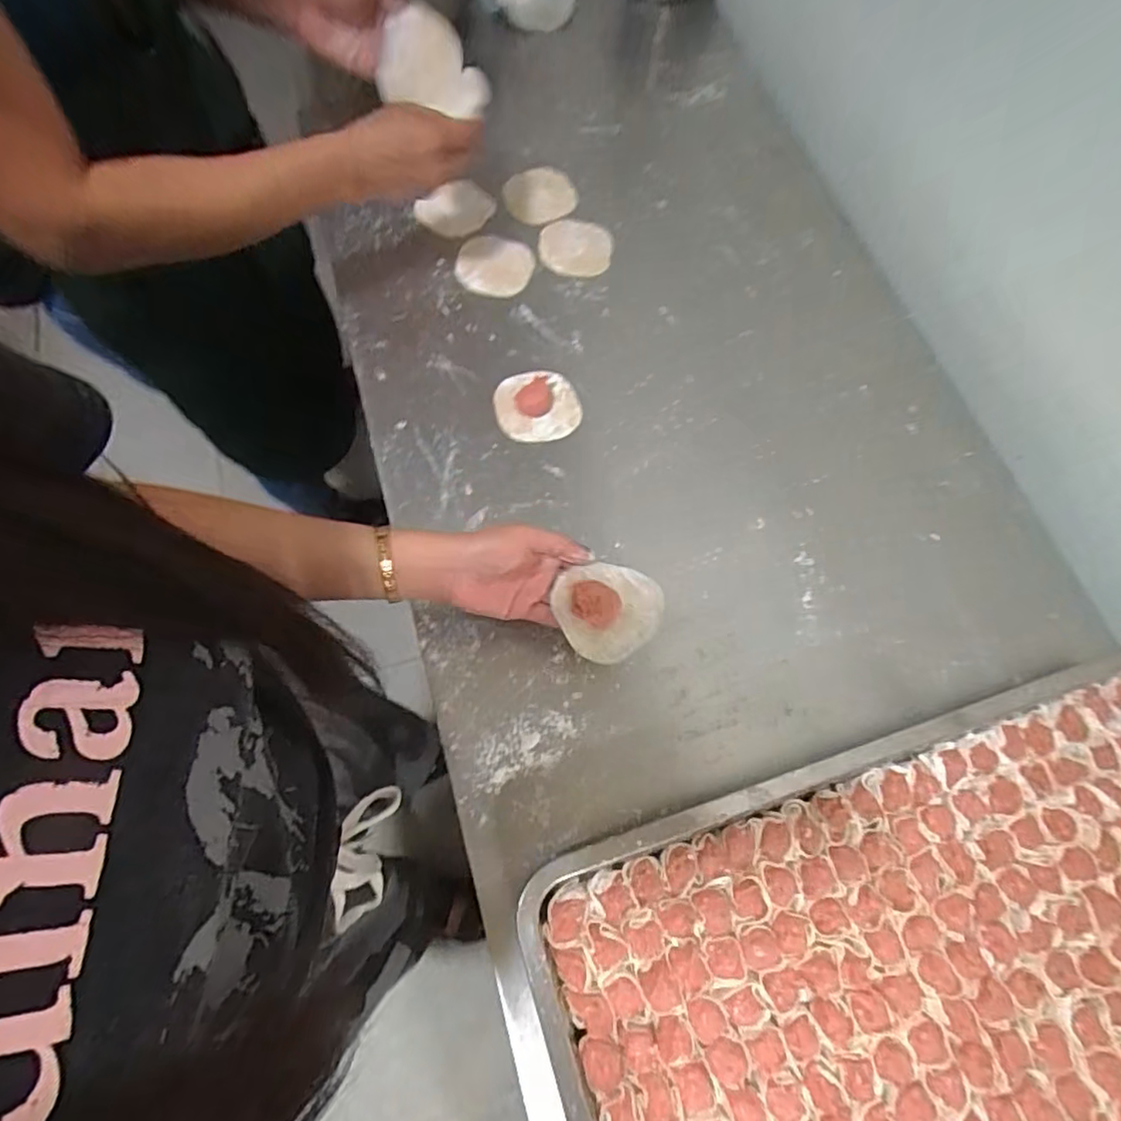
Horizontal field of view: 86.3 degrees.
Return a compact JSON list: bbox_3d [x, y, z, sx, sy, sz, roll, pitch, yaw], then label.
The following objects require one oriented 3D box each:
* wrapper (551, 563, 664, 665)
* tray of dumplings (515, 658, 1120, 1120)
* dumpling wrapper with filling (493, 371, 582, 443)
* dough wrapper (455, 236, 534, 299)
[{"bbox_3d":[0.035,0.031,0.454,0.077,0.029,0.078,1,67,-2],"label":"wrapper"},{"bbox_3d":[0.299,0.321,0.404,0.609,0.040,0.386,-16,68,-9],"label":"tray of dumplings"},{"bbox_3d":[-0.025,-0.156,0.609,0.081,0.015,0.077,1,69,-3],"label":"dumpling wrapper with filling"},{"bbox_3d":[-0.073,-0.327,0.661,0.083,0.009,0.081,1,69,-3],"label":"dough wrapper"}]

